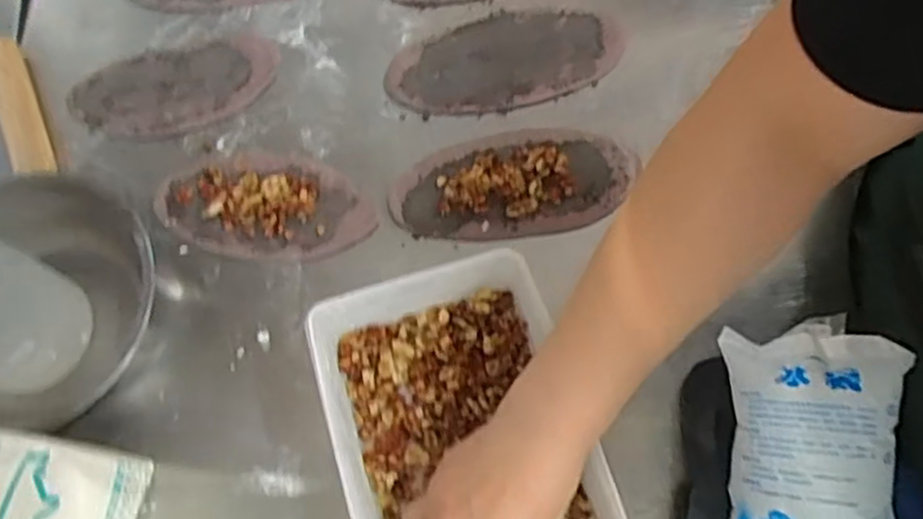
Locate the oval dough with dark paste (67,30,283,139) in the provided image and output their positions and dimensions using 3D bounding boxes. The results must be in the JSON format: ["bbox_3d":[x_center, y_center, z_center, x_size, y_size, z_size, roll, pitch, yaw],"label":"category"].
[{"bbox_3d":[-0.240,-0.144,0.603,0.170,0.012,0.083,-15,70,-3],"label":"oval dough with dark paste"}]

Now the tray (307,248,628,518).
[{"bbox_3d":[0.001,0.118,0.450,0.142,0.073,0.214,-18,70,-4],"label":"tray"}]

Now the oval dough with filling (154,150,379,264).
[{"bbox_3d":[-0.152,-0.044,0.559,0.165,0.017,0.092,6,70,5],"label":"oval dough with filling"}]

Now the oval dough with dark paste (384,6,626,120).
[{"bbox_3d":[0.036,-0.165,0.594,0.190,0.007,0.091,-17,70,-4],"label":"oval dough with dark paste"}]

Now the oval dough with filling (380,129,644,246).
[{"bbox_3d":[0.040,-0.061,0.553,0.186,0.013,0.088,-10,70,-1],"label":"oval dough with filling"}]

